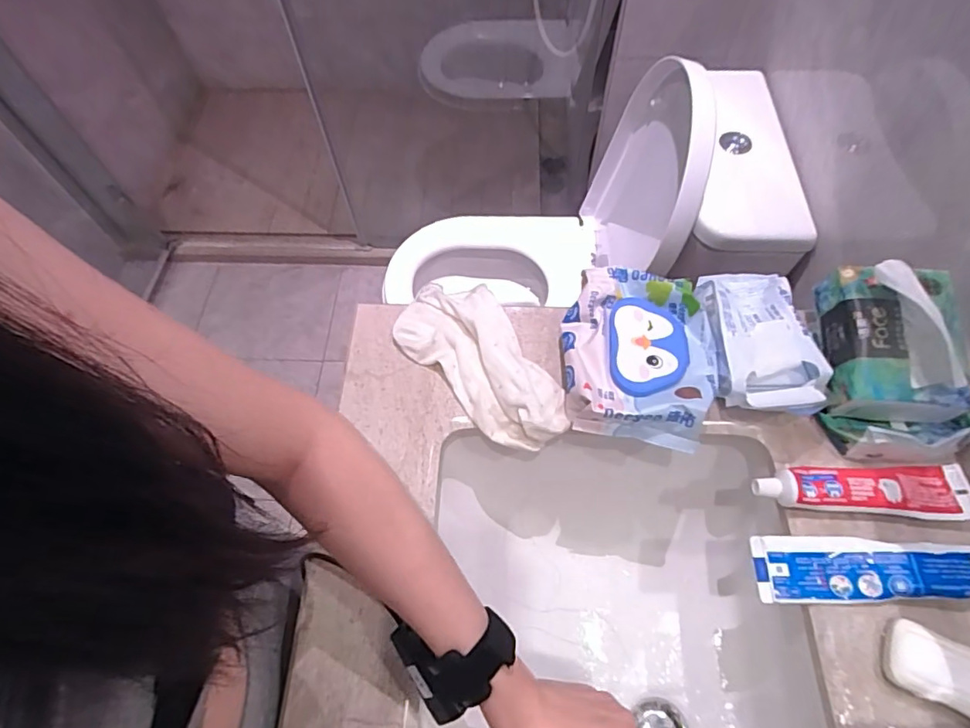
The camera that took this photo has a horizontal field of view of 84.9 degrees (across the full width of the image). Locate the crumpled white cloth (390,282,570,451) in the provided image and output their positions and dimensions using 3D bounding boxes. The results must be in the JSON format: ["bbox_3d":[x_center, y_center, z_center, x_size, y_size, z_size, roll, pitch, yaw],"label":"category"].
[{"bbox_3d":[-0.008,-0.007,0.528,0.103,0.027,0.214,-31,66,-15],"label":"crumpled white cloth"}]

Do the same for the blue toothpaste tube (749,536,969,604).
[{"bbox_3d":[0.323,0.164,0.425,0.190,0.034,0.050,1,62,2],"label":"blue toothpaste tube"}]

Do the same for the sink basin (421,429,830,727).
[{"bbox_3d":[0.124,0.332,0.463,0.334,0.170,0.522,1,62,2],"label":"sink basin"}]

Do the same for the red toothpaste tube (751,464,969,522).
[{"bbox_3d":[0.328,0.111,0.461,0.178,0.024,0.046,0,62,1],"label":"red toothpaste tube"}]

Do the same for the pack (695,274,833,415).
[{"bbox_3d":[0.261,-0.026,0.507,0.097,0.044,0.164,0,62,1],"label":"pack"}]

